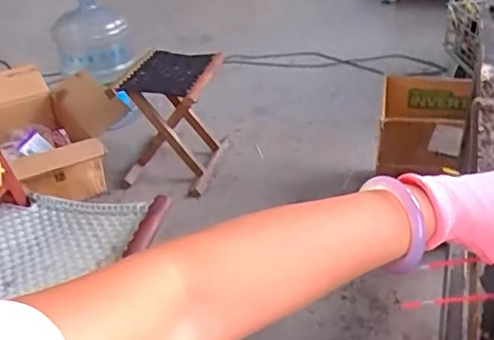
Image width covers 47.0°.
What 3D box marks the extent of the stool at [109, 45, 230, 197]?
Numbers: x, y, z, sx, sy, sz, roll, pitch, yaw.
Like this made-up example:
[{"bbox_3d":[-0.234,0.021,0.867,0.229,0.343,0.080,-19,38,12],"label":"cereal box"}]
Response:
[{"bbox_3d":[-0.231,-0.179,1.835,0.310,0.361,0.400,1,35,8],"label":"stool"}]

